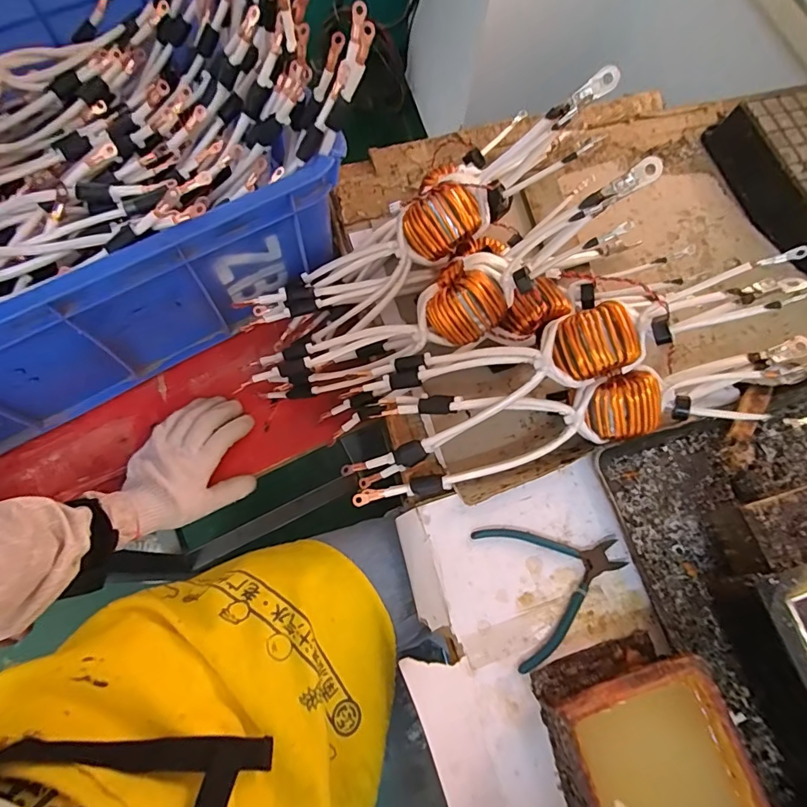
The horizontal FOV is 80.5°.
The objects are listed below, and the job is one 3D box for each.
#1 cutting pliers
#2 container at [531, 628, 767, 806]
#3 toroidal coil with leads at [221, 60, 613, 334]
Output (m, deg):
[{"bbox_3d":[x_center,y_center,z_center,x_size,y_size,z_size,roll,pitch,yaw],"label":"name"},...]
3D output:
[{"bbox_3d":[0.150,0.167,0.456,0.132,0.012,0.126,-15,72,-9],"label":"cutting pliers"},{"bbox_3d":[0.206,0.322,0.377,0.137,0.069,0.232,-13,72,-8],"label":"container"},{"bbox_3d":[0.024,-0.189,0.527,0.460,0.097,0.091,-31,74,13],"label":"toroidal coil with leads"}]

